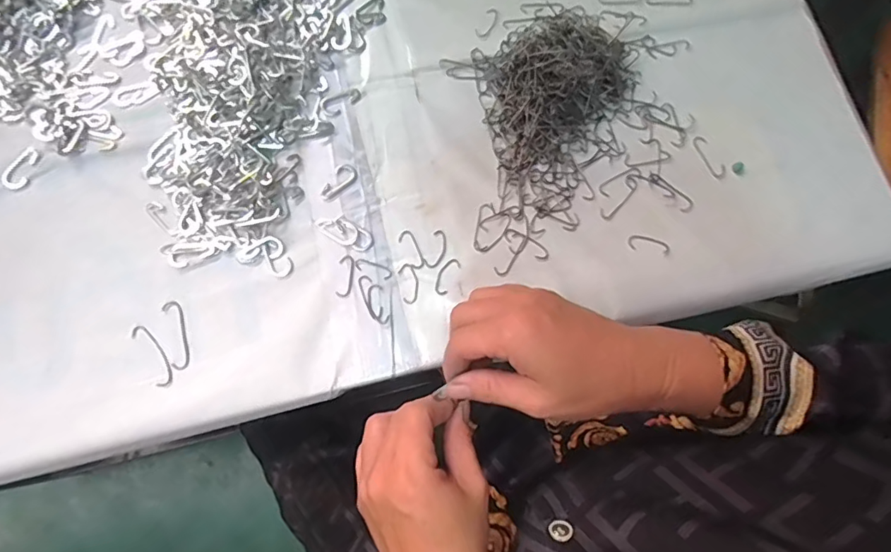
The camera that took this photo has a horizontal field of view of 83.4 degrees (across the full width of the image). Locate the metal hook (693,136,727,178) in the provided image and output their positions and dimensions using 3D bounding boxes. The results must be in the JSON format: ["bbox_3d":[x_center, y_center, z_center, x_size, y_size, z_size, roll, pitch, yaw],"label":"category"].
[{"bbox_3d":[0.235,-0.105,0.445,0.012,0.004,0.043,-30,82,4],"label":"metal hook"}]

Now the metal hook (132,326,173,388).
[{"bbox_3d":[-0.220,0.060,0.377,0.014,0.004,0.053,-33,79,-10],"label":"metal hook"}]

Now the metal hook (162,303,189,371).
[{"bbox_3d":[-0.205,0.045,0.382,0.014,0.004,0.053,-15,76,-6],"label":"metal hook"}]

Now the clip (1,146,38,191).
[{"bbox_3d":[-0.344,-0.088,0.404,0.020,0.004,0.038,11,75,1],"label":"clip"}]

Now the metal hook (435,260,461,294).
[{"bbox_3d":[0.001,0.000,0.403,0.014,0.004,0.032,27,76,5],"label":"metal hook"}]

